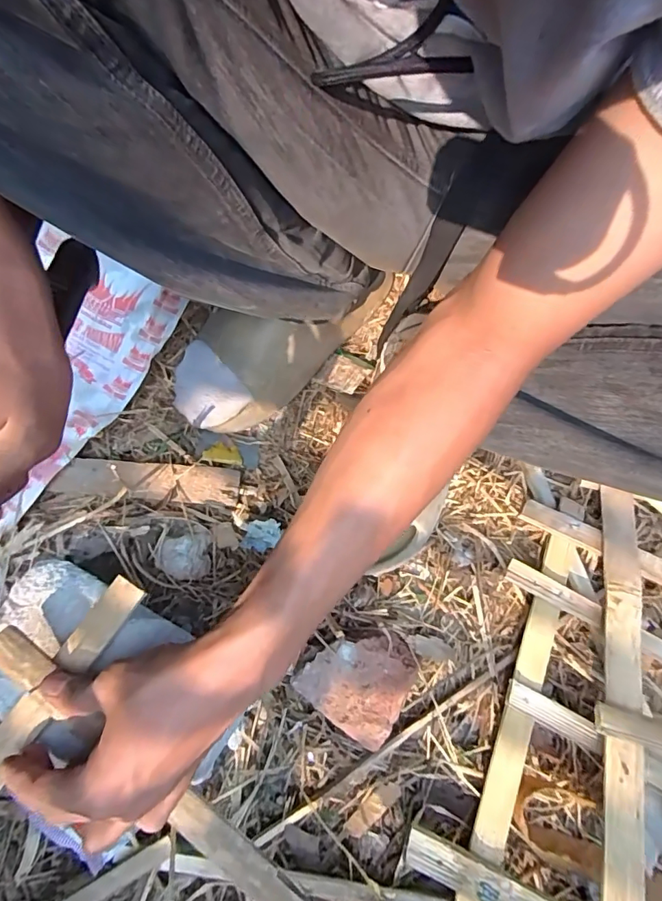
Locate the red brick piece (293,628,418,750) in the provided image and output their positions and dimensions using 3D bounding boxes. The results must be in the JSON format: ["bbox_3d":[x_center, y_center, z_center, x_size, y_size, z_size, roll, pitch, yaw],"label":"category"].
[{"bbox_3d":[0.024,0.180,0.380,0.080,0.034,0.078,38,67,5],"label":"red brick piece"}]

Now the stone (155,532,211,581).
[{"bbox_3d":[-0.129,0.093,0.413,0.039,0.024,0.038,1,68,-2],"label":"stone"}]

